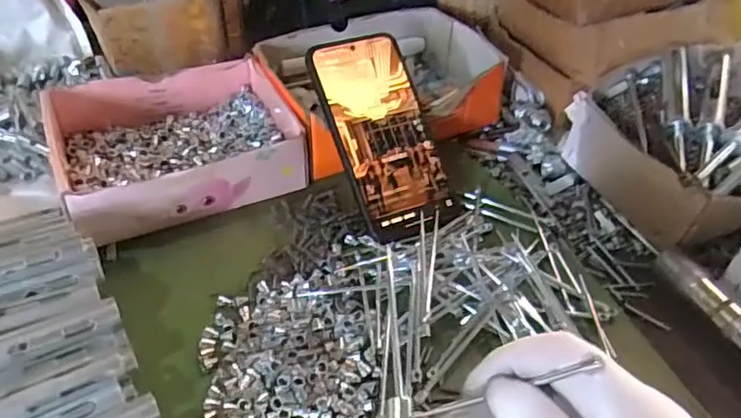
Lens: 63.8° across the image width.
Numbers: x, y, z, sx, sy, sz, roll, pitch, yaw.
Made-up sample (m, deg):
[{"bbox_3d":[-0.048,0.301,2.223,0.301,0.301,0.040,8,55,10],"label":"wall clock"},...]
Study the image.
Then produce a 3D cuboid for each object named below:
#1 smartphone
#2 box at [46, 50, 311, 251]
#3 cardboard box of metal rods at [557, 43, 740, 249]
[{"bbox_3d":[0.011,-0.058,0.459,0.077,0.012,0.160,-17,82,-19],"label":"smartphone"},{"bbox_3d":[-0.155,-0.053,0.477,0.175,0.049,0.138,-19,48,-21],"label":"box"},{"bbox_3d":[0.276,-0.058,0.466,0.198,0.096,0.165,-17,47,-17],"label":"cardboard box of metal rods"}]

